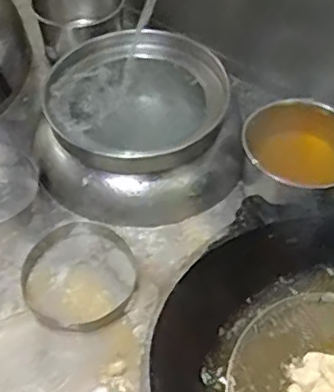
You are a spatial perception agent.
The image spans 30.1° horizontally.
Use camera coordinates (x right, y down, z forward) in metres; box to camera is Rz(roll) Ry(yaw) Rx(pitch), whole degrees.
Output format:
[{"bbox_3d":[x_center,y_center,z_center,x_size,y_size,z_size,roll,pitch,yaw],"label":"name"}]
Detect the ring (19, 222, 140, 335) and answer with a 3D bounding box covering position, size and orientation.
[{"bbox_3d":[-0.136,0.125,0.976,0.181,0.017,0.188,1,50,-1],"label":"ring"}]

